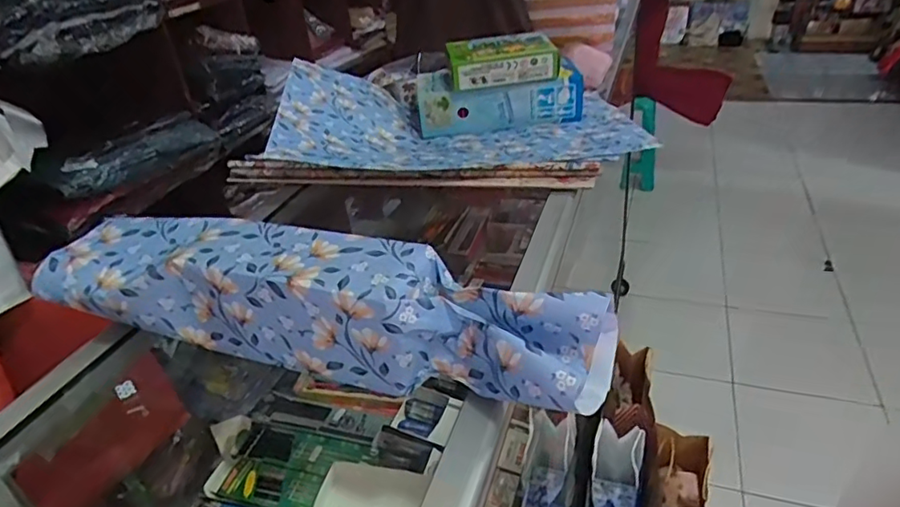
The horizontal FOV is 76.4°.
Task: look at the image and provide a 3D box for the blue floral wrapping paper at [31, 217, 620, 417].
[{"bbox_3d":[-0.116,0.039,0.447,0.464,0.082,0.090,8,35,19],"label":"blue floral wrapping paper"}]

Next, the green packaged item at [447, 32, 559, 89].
[{"bbox_3d":[0.074,-0.276,0.815,0.146,0.049,0.096,-4,33,1],"label":"green packaged item"}]

